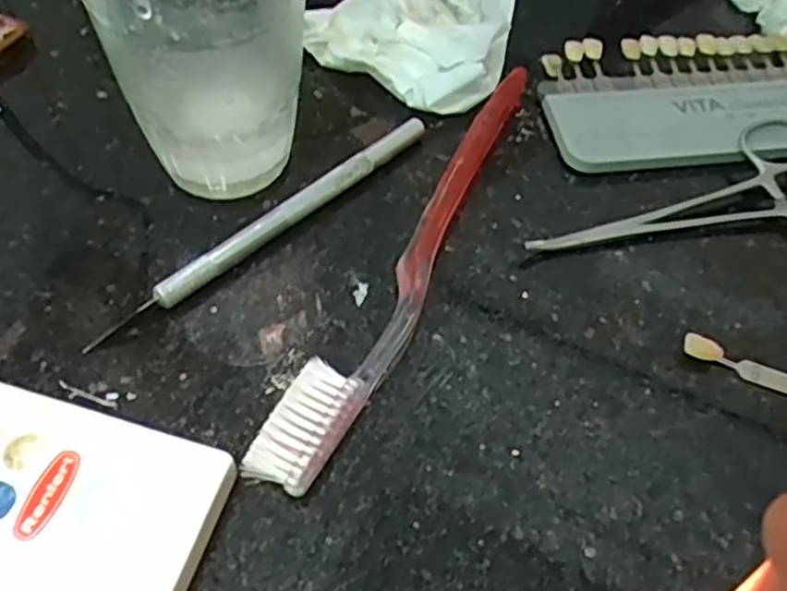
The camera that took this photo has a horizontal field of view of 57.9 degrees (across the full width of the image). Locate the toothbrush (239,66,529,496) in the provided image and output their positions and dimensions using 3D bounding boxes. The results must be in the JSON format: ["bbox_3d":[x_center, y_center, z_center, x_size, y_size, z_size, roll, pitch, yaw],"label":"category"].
[{"bbox_3d":[0.011,-0.016,0.234,0.019,0.013,0.184,25,56,13],"label":"toothbrush"}]

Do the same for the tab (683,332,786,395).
[{"bbox_3d":[0.116,0.024,0.215,0.056,0.005,0.007,20,55,9],"label":"tab"}]

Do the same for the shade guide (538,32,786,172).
[{"bbox_3d":[0.131,-0.079,0.286,0.141,0.013,0.068,-4,55,-7],"label":"shade guide"}]

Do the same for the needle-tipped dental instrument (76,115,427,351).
[{"bbox_3d":[-0.040,-0.026,0.239,0.135,0.009,0.013,-37,65,-26],"label":"needle-tipped dental instrument"}]

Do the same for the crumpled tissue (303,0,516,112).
[{"bbox_3d":[0.016,-0.126,0.303,0.077,0.025,0.116,21,56,10],"label":"crumpled tissue"}]

